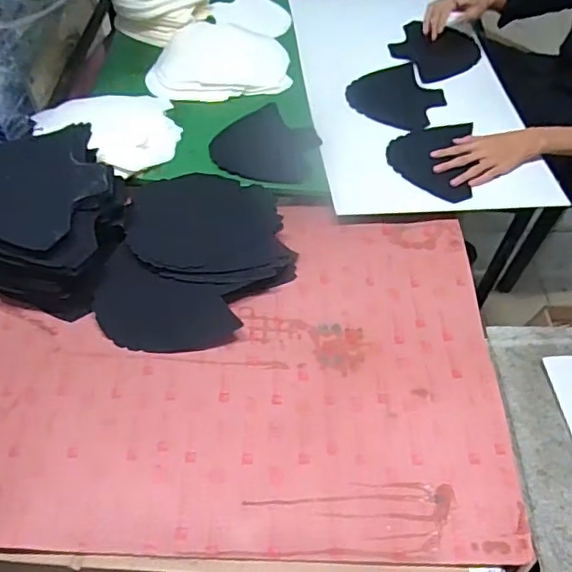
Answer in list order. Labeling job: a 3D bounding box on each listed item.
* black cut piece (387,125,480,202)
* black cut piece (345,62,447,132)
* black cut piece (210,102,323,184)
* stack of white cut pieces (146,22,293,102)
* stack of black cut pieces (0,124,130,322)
[{"bbox_3d":[0.252,-0.227,0.989,0.142,0.009,0.225,12,50,4],"label":"black cut piece"},{"bbox_3d":[0.220,-0.365,1.101,0.181,0.011,0.180,3,53,-4],"label":"black cut piece"},{"bbox_3d":[-0.031,-0.244,0.994,0.186,0.008,0.179,1,55,-1],"label":"black cut piece"},{"bbox_3d":[-0.133,-0.454,1.134,0.270,0.023,0.223,-3,55,-3],"label":"stack of white cut pieces"},{"bbox_3d":[-0.329,-0.087,0.790,0.234,0.149,0.210,-34,62,-23],"label":"stack of black cut pieces"}]

